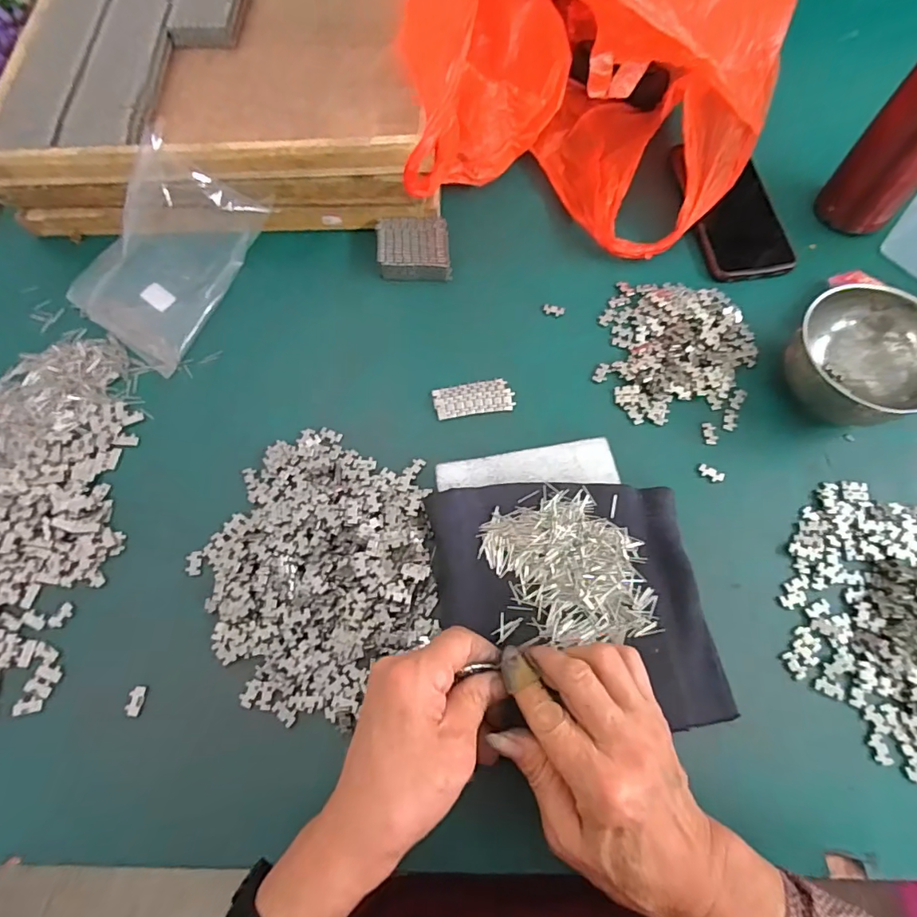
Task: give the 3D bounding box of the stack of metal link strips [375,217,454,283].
[{"bbox_3d":[-0.041,-0.194,0.469,0.064,0.018,0.058,-3,70,0],"label":"stack of metal link strips"}]

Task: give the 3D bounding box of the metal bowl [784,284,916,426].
[{"bbox_3d":[0.312,-0.077,0.397,0.104,0.058,0.104,-16,71,-4],"label":"metal bowl"}]

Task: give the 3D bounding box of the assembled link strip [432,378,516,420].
[{"bbox_3d":[0.012,-0.051,0.424,0.064,0.005,0.029,-9,70,-2],"label":"assembled link strip"}]

